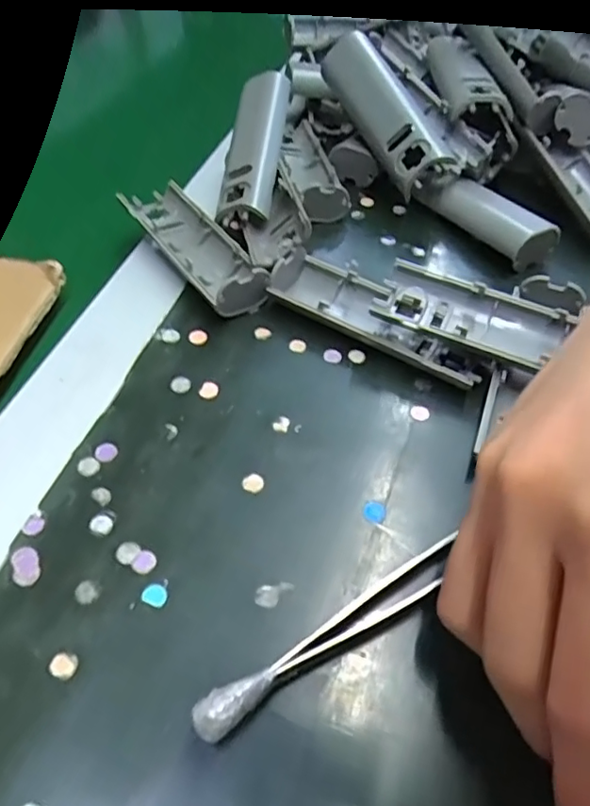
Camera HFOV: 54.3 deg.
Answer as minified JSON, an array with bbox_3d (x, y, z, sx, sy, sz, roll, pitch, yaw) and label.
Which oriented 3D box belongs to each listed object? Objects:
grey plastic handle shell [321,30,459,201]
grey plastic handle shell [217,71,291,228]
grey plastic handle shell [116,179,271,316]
[{"bbox_3d":[0.051,-0.168,0.330,0.030,0.025,0.100,-24,74,-14],"label":"grey plastic handle shell"},{"bbox_3d":[-0.023,-0.141,0.323,0.030,0.020,0.103,4,68,7],"label":"grey plastic handle shell"},{"bbox_3d":[-0.052,-0.082,0.297,0.033,0.018,0.114,-26,56,-22],"label":"grey plastic handle shell"}]

